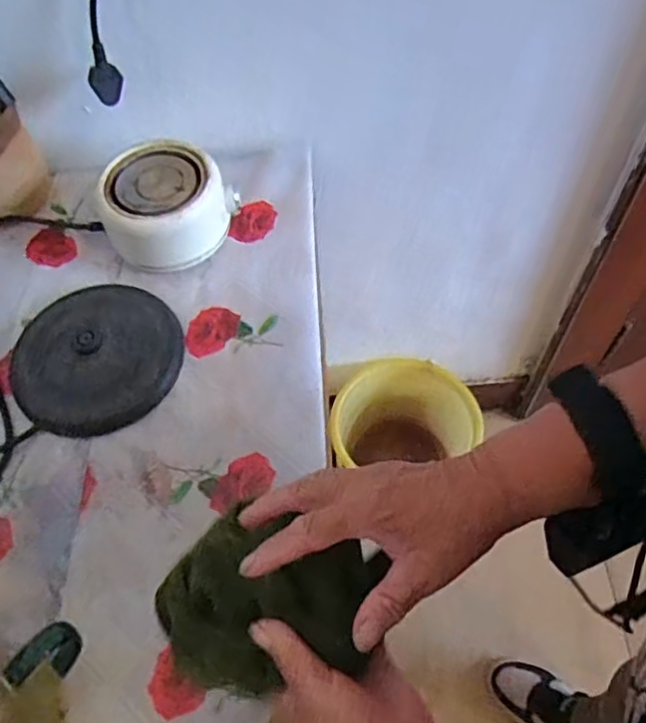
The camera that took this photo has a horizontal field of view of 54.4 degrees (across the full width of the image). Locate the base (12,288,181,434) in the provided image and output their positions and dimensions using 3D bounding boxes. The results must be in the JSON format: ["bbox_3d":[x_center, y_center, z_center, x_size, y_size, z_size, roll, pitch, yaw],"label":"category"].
[{"bbox_3d":[-0.198,-0.006,0.562,0.139,0.026,0.144,-2,59,3],"label":"base"}]

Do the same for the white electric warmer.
[{"bbox_3d":[-0.153,-0.147,0.608,0.104,0.075,0.107,-2,59,3],"label":"white electric warmer"}]

